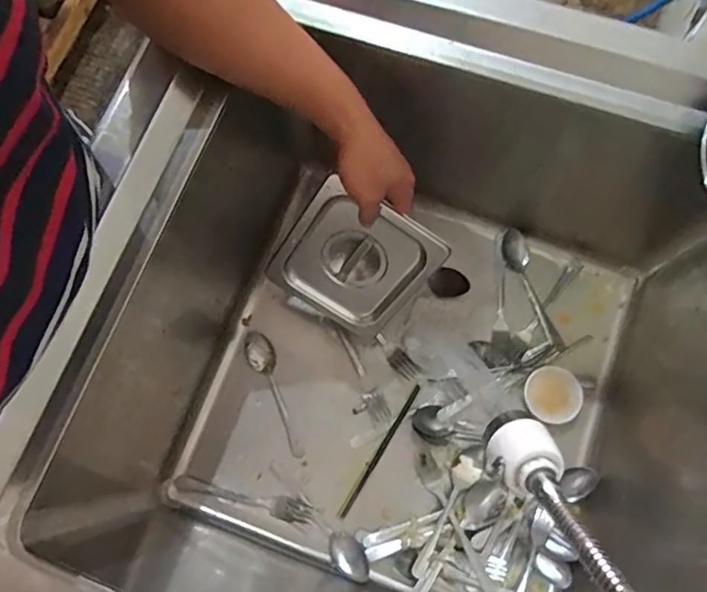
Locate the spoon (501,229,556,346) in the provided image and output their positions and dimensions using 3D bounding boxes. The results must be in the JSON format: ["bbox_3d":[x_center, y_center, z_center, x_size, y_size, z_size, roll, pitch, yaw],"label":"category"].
[{"bbox_3d":[0.240,-0.015,0.721,0.031,0.022,0.160,-18,76,-3],"label":"spoon"}]

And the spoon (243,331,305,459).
[{"bbox_3d":[-0.099,0.126,0.688,0.037,0.028,0.167,-25,76,-5],"label":"spoon"}]

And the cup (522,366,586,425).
[{"bbox_3d":[0.255,0.127,0.687,0.068,0.034,0.069,0,75,2],"label":"cup"}]

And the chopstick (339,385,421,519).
[{"bbox_3d":[0.036,0.197,0.684,0.008,0.007,0.187,30,78,9],"label":"chopstick"}]

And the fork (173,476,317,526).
[{"bbox_3d":[-0.135,0.250,0.664,0.175,0.008,0.026,14,76,5],"label":"fork"}]

